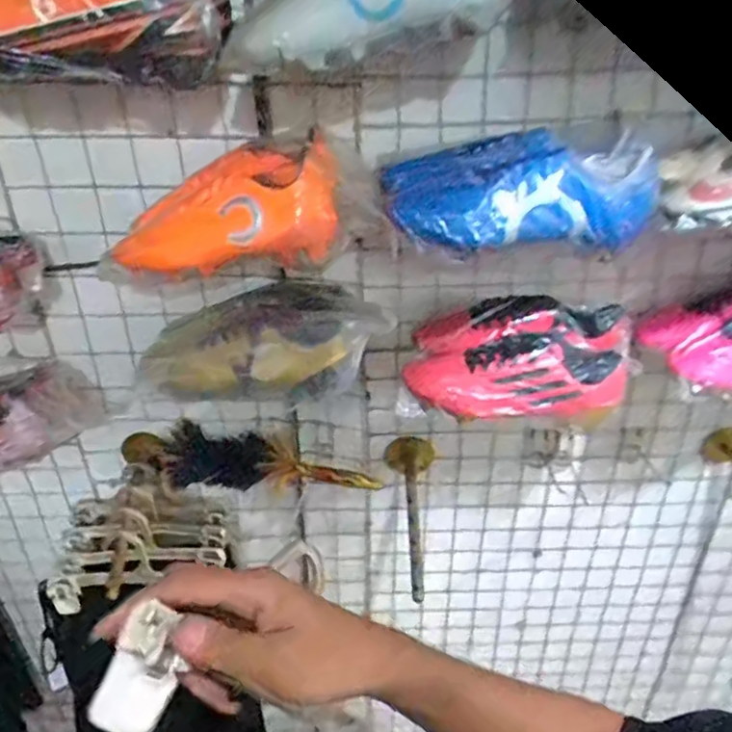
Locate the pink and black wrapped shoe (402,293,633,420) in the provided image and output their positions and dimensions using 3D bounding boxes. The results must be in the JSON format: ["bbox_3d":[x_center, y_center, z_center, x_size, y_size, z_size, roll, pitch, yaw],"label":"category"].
[{"bbox_3d":[0.179,-0.016,0.765,0.245,0.094,0.132,6,32,11],"label":"pink and black wrapped shoe"}]

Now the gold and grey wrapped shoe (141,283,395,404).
[{"bbox_3d":[-0.116,-0.034,0.764,0.268,0.086,0.141,-3,32,-4],"label":"gold and grey wrapped shoe"}]

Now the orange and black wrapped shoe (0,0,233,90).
[{"bbox_3d":[-0.258,-0.319,0.581,0.255,0.109,0.122,-1,32,0],"label":"orange and black wrapped shoe"}]

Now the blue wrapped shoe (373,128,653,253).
[{"bbox_3d":[0.168,-0.178,0.664,0.283,0.098,0.130,-7,32,-10],"label":"blue wrapped shoe"}]

